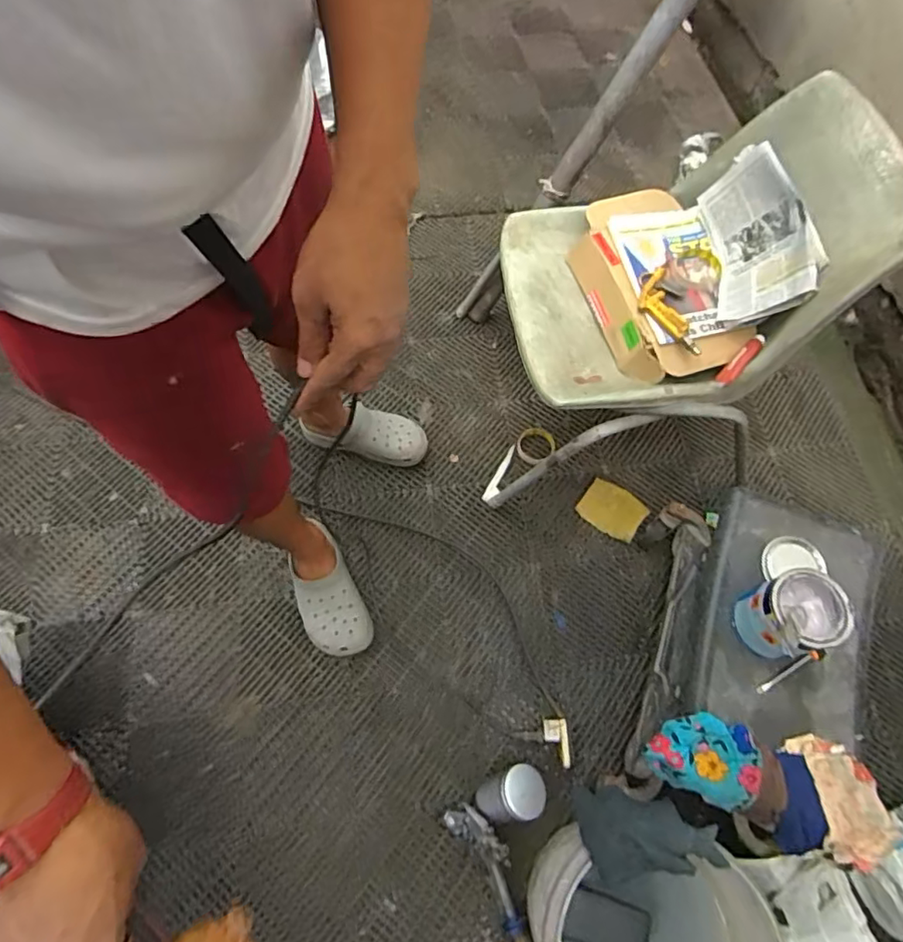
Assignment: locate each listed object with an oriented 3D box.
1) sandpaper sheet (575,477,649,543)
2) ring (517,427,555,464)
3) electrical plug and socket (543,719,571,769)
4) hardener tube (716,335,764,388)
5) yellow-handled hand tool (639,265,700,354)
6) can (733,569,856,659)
[{"bbox_3d":[0.354,0.083,1.268,0.135,0.031,0.108,33,69,13],"label":"sandpaper sheet"},{"bbox_3d":[0.191,-0.059,1.318,0.082,0.022,0.093,-25,69,-12],"label":"ring"},{"bbox_3d":[0.193,0.500,1.060,0.042,0.052,0.083,-5,66,-4],"label":"electrical plug and socket"},{"bbox_3d":[0.495,-0.190,0.979,0.106,0.030,0.026,-42,73,-18],"label":"hardener tube"},{"bbox_3d":[0.363,-0.274,0.992,0.062,0.020,0.188,-8,66,-5],"label":"yellow-handled hand tool"},{"bbox_3d":[0.477,0.203,0.815,0.108,0.129,0.099,1,66,-1],"label":"can"}]

